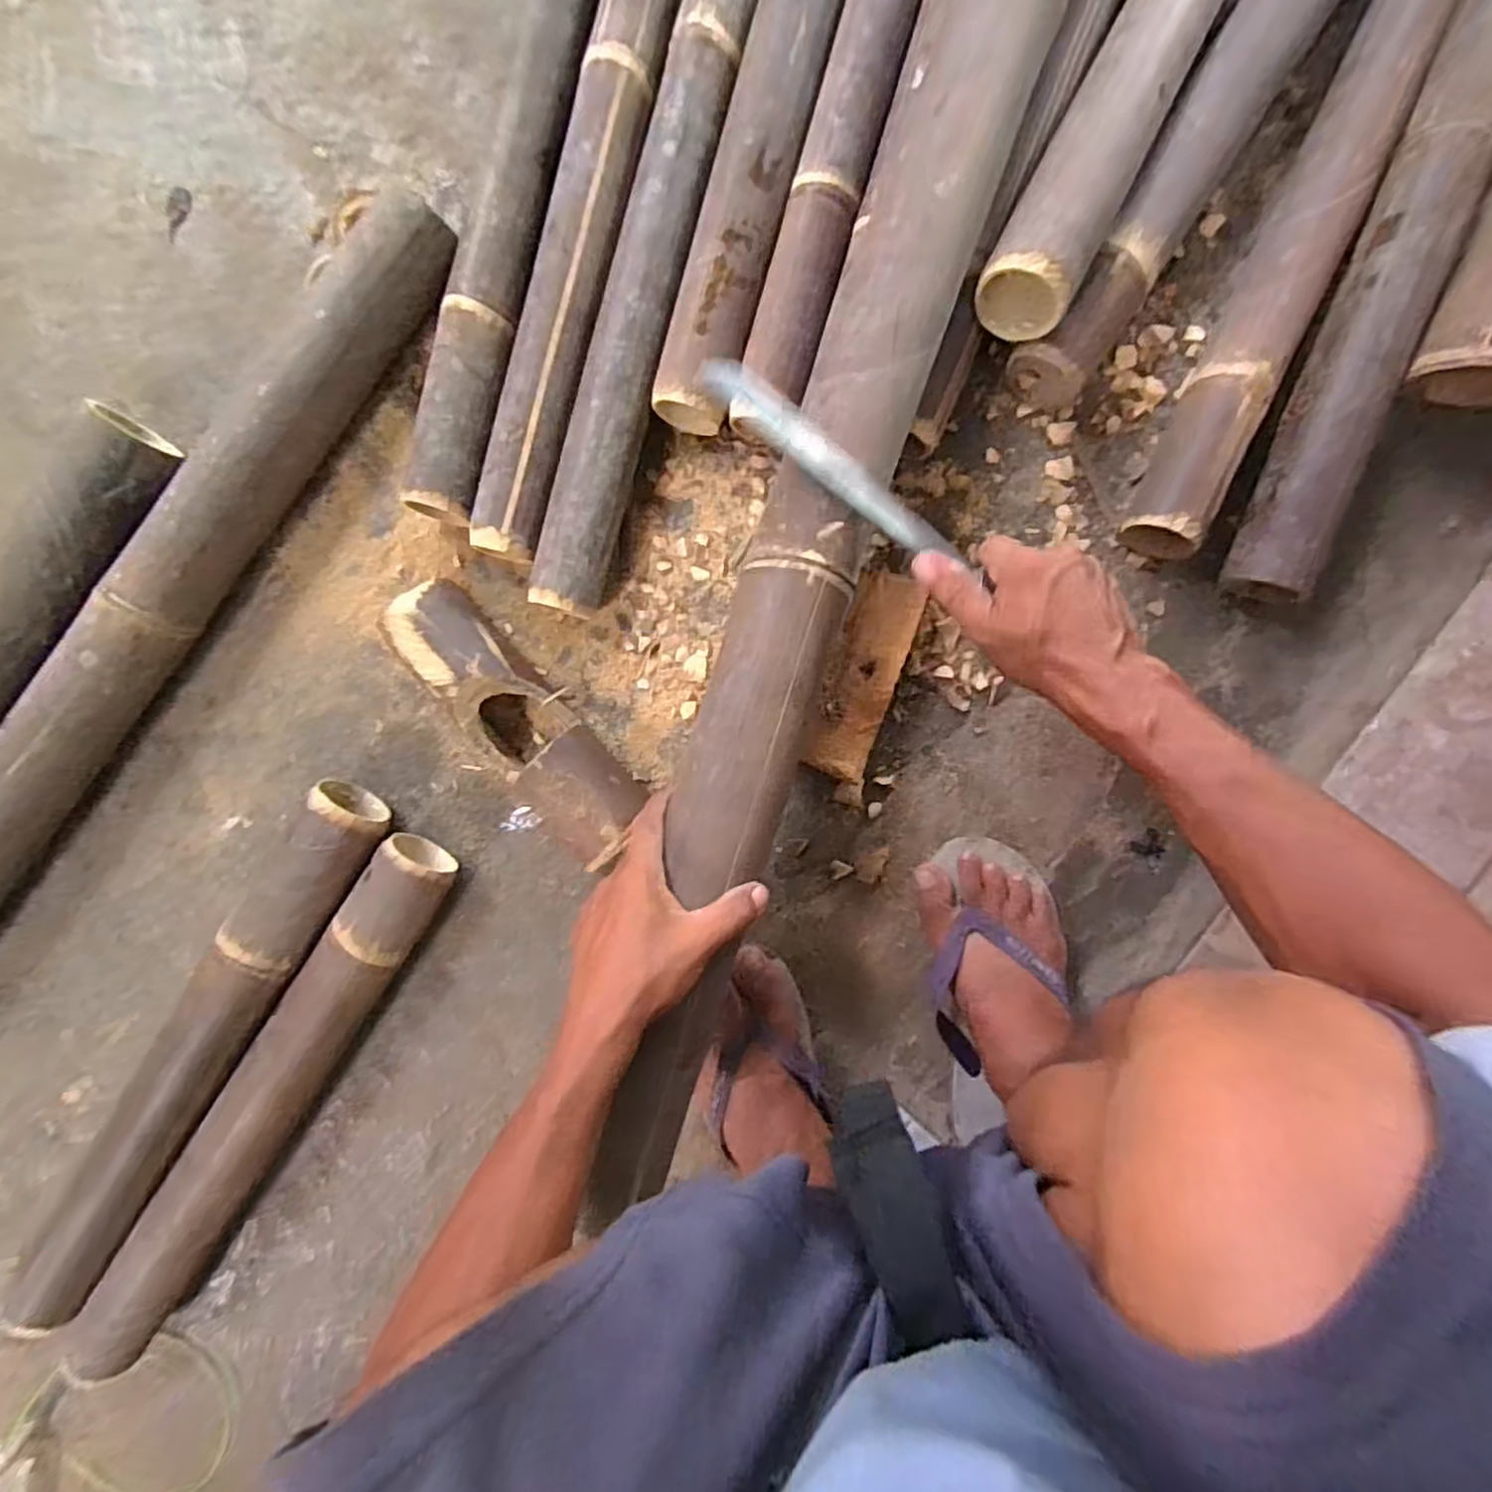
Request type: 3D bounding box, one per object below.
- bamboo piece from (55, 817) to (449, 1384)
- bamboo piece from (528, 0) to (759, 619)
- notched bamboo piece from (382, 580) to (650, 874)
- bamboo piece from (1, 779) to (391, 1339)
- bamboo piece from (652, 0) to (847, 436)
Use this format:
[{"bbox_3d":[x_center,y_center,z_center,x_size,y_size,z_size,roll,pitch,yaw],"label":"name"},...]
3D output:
[{"bbox_3d":[-0.434,0.325,0.637,0.074,0.073,0.559,35,95,2],"label":"bamboo piece"},{"bbox_3d":[-0.083,-0.372,0.584,0.058,0.057,0.533,16,94,4],"label":"bamboo piece"},{"bbox_3d":[-0.199,-0.022,0.609,0.080,0.061,0.271,-41,89,5],"label":"notched bamboo piece"},{"bbox_3d":[-0.494,0.283,0.640,0.073,0.084,0.552,32,92,2],"label":"bamboo piece"},{"bbox_3d":[0.021,-0.499,0.562,0.063,0.053,0.481,17,94,4],"label":"bamboo piece"}]

